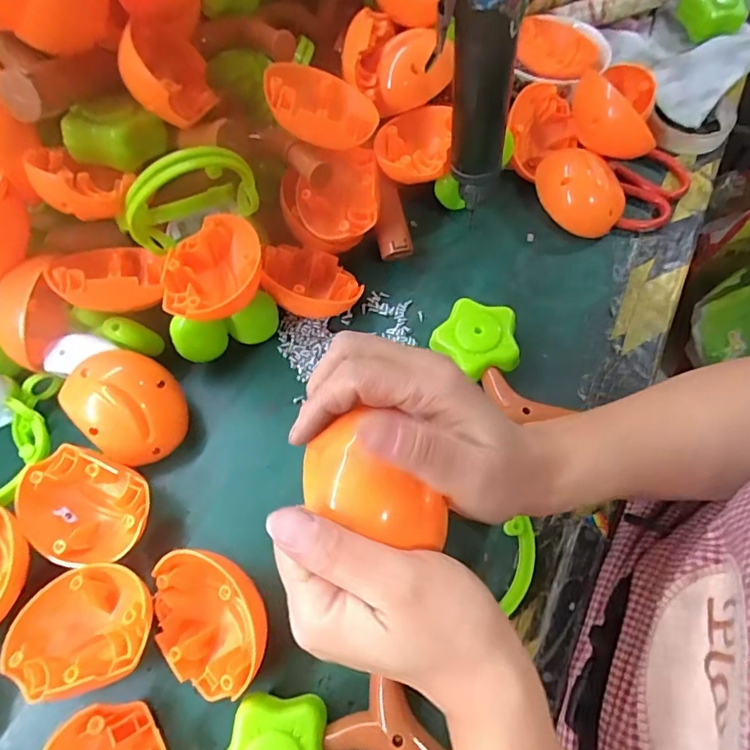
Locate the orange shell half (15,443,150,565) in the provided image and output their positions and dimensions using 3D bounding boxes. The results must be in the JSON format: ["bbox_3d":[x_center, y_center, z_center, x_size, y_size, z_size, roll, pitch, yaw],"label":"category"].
[{"bbox_3d":[-0.202,0.097,0.357,0.090,0.044,0.072,16,65,11],"label":"orange shell half"}]

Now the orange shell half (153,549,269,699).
[{"bbox_3d":[-0.106,0.158,0.324,0.062,0.034,0.092,-39,67,-16],"label":"orange shell half"}]

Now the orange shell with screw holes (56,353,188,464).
[{"bbox_3d":[-0.181,0.023,0.371,0.083,0.035,0.083,3,84,-25],"label":"orange shell with screw holes"}]

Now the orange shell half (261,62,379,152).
[{"bbox_3d":[-0.044,-0.210,0.404,0.089,0.037,0.067,3,65,-24],"label":"orange shell half"}]

